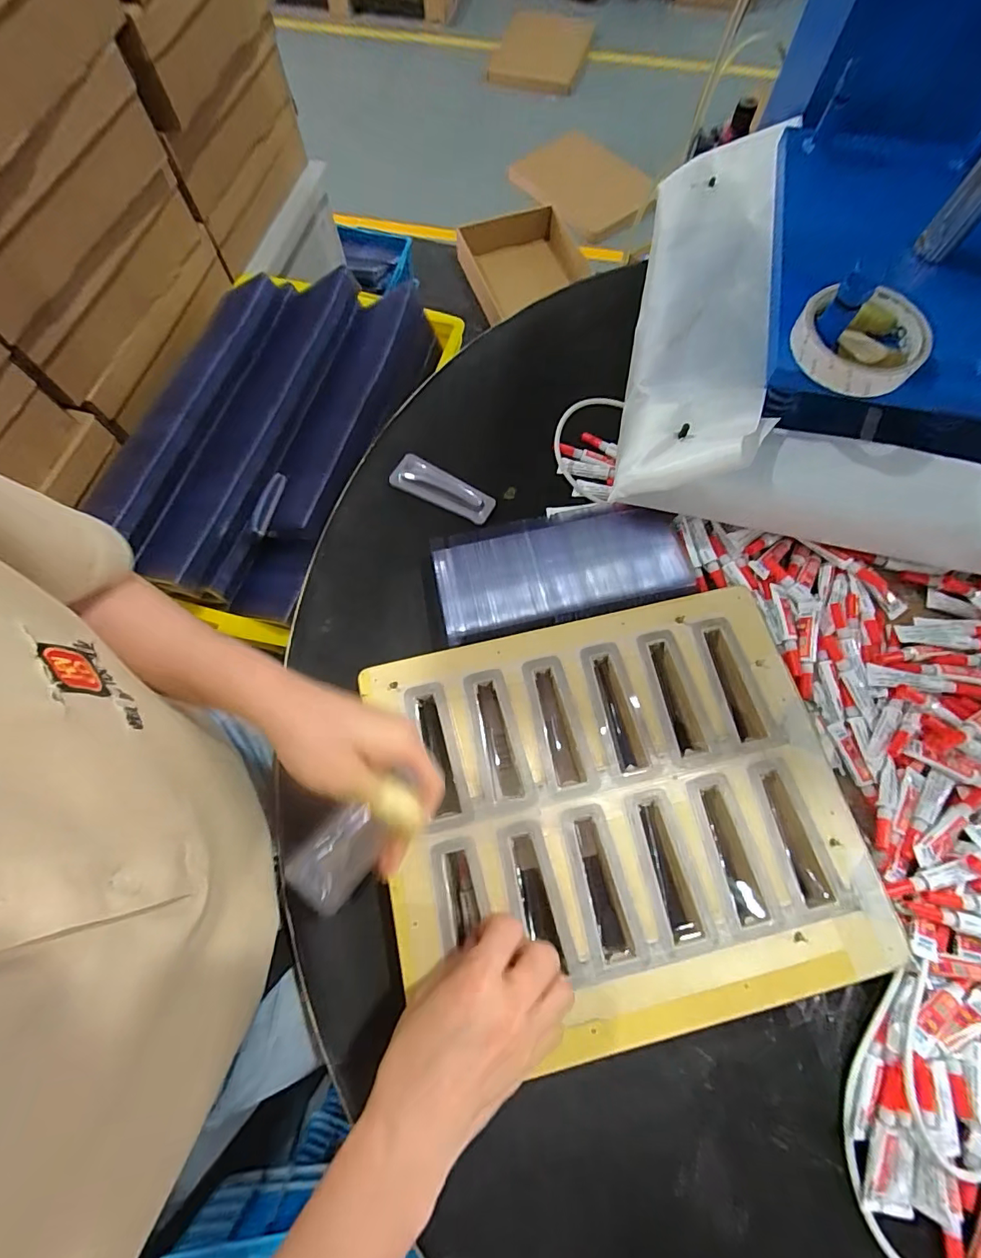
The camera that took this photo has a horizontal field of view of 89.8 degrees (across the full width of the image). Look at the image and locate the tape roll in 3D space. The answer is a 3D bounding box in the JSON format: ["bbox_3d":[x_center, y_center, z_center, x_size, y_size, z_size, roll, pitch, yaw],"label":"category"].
[{"bbox_3d":[0.273,-0.212,0.363,0.088,0.024,0.088,0,72,0],"label":"tape roll"}]

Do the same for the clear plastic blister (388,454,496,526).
[{"bbox_3d":[-0.050,-0.142,0.503,0.108,0.015,0.035,28,74,9],"label":"clear plastic blister"}]

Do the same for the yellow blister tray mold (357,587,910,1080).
[{"bbox_3d":[0.095,0.134,0.381,0.337,0.034,0.289,-12,75,-3],"label":"yellow blister tray mold"}]

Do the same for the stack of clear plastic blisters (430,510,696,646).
[{"bbox_3d":[0.064,-0.057,0.456,0.227,0.032,0.103,-12,72,-4],"label":"stack of clear plastic blisters"}]

